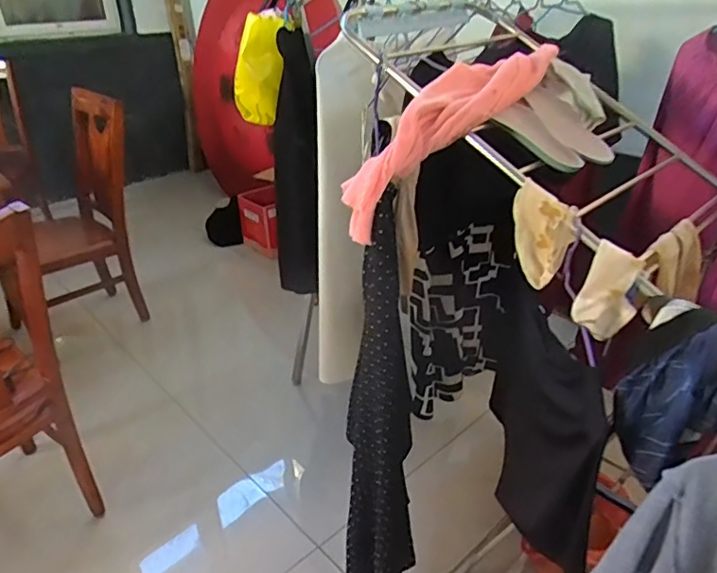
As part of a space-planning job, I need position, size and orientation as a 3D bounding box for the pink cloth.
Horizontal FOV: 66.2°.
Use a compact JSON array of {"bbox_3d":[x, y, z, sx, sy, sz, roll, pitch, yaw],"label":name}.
[{"bbox_3d":[0.182,-0.277,0.851,0.102,0.134,0.581,22,51,36],"label":"pink cloth"}]

